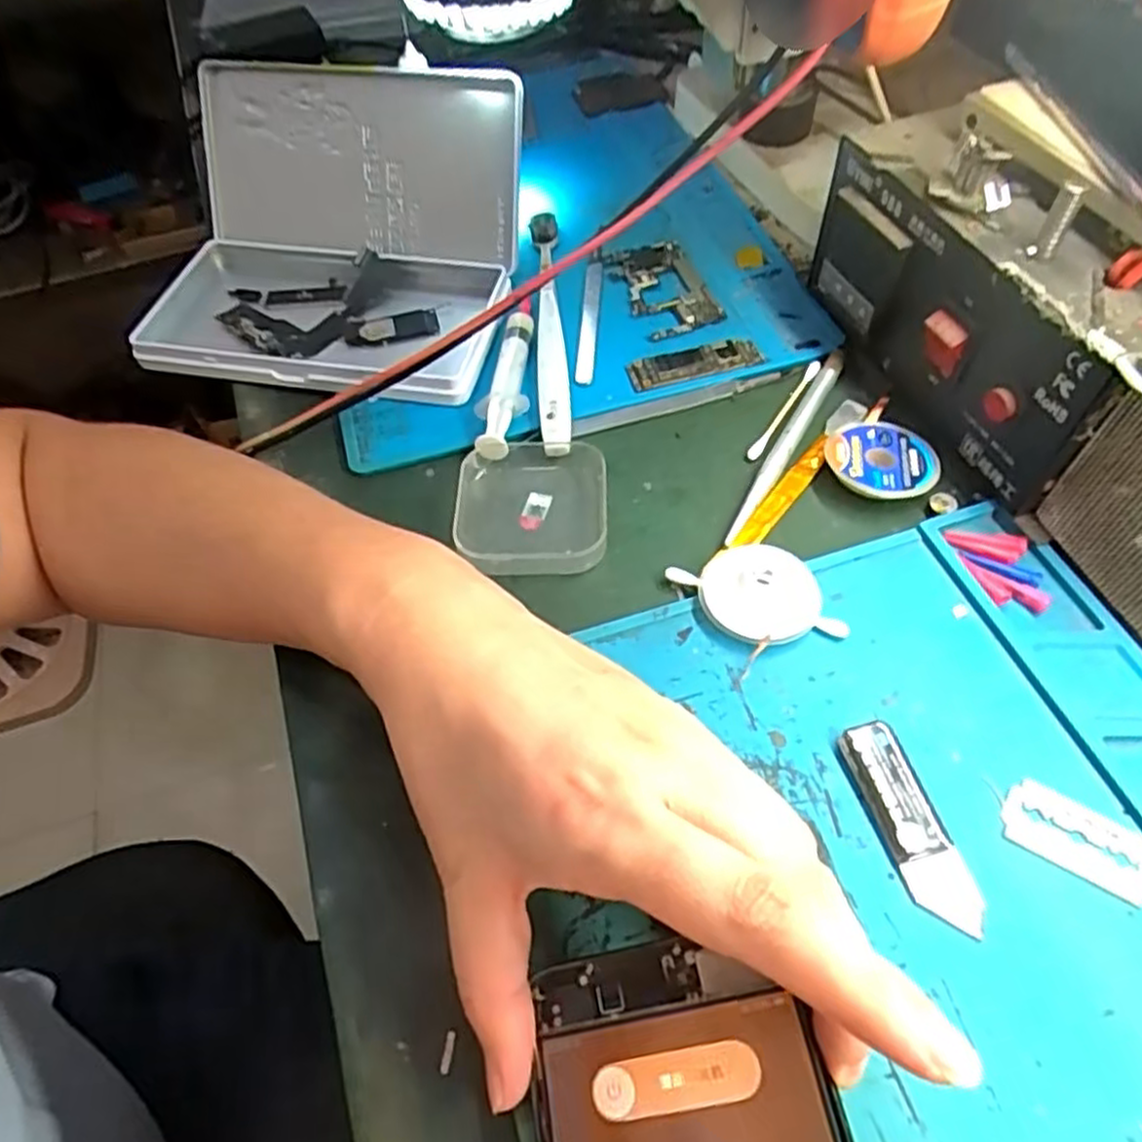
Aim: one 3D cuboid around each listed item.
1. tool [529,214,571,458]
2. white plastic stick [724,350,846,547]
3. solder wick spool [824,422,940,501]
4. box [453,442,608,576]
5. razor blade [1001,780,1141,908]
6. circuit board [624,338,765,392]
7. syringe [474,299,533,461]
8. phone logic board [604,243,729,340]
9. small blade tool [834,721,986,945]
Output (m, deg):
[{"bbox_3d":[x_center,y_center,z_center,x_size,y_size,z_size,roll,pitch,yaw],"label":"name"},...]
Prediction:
[{"bbox_3d":[-0.011,-0.124,0.376,0.014,0.020,0.167,-5,55,1],"label":"tool"},{"bbox_3d":[0.095,-0.056,0.334,0.009,0.005,0.122,25,61,20],"label":"white plastic stick"},{"bbox_3d":[0.131,-0.046,0.319,0.044,0.011,0.041,2,55,6],"label":"solder wick spool"},{"bbox_3d":[-0.018,-0.027,0.317,0.064,0.014,0.067,-3,55,3],"label":"box"},{"bbox_3d":[0.157,0.083,0.236,0.042,0.004,0.023,26,61,21],"label":"razor blade"},{"bbox_3d":[0.059,-0.101,0.364,0.062,0.004,0.021,-15,55,-6],"label":"circuit board"},{"bbox_3d":[-0.031,-0.091,0.358,0.023,0.015,0.096,1,55,6],"label":"syringe"},{"bbox_3d":[0.049,-0.151,0.402,0.043,0.006,0.074,-17,56,-7],"label":"phone logic board"},{"bbox_3d":[0.107,0.080,0.240,0.019,0.006,0.066,-14,55,-5],"label":"small blade tool"}]

